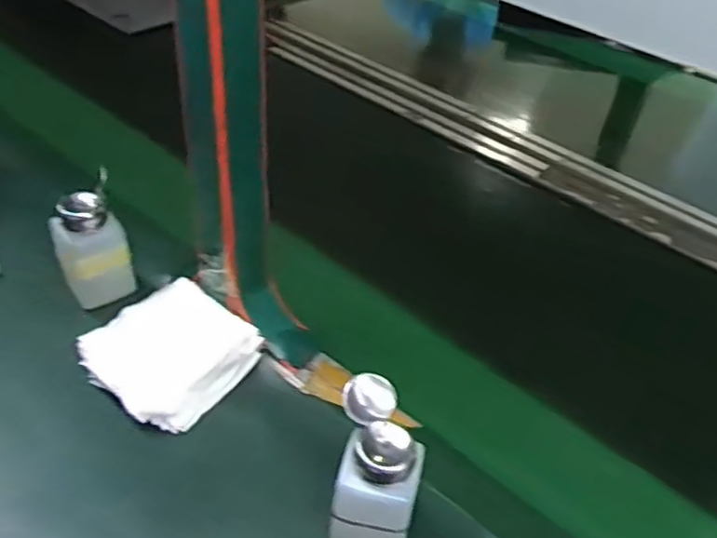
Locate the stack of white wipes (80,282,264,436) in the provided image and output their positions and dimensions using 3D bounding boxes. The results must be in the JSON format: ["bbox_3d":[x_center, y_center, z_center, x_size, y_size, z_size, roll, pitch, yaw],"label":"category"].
[{"bbox_3d":[-0.157,0.069,0.571,0.107,0.030,0.118,27,45,23],"label":"stack of white wipes"}]

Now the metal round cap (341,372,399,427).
[{"bbox_3d":[0.007,0.084,0.446,0.034,0.017,0.032,-14,82,-41],"label":"metal round cap"}]

